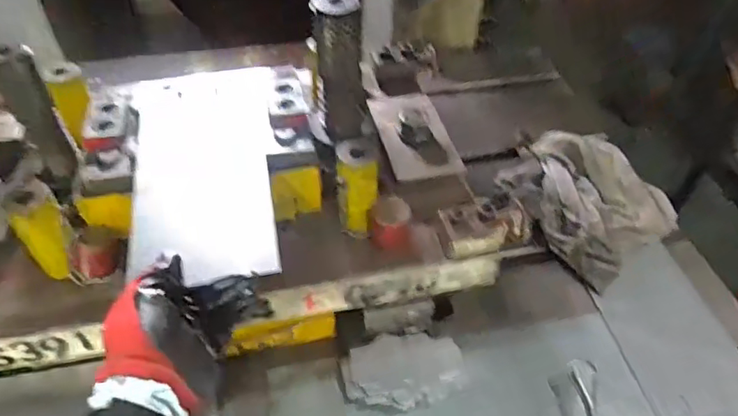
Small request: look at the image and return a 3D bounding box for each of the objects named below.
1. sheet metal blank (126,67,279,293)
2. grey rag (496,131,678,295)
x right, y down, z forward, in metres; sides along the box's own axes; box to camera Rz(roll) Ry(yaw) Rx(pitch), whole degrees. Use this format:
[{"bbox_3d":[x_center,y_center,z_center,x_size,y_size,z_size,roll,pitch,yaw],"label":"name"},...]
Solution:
[{"bbox_3d":[-0.163,-0.050,0.543,0.135,0.008,0.298,-4,47,-8],"label":"sheet metal blank"},{"bbox_3d":[0.284,-0.022,0.759,0.183,0.070,0.228,-28,52,-26],"label":"grey rag"}]

